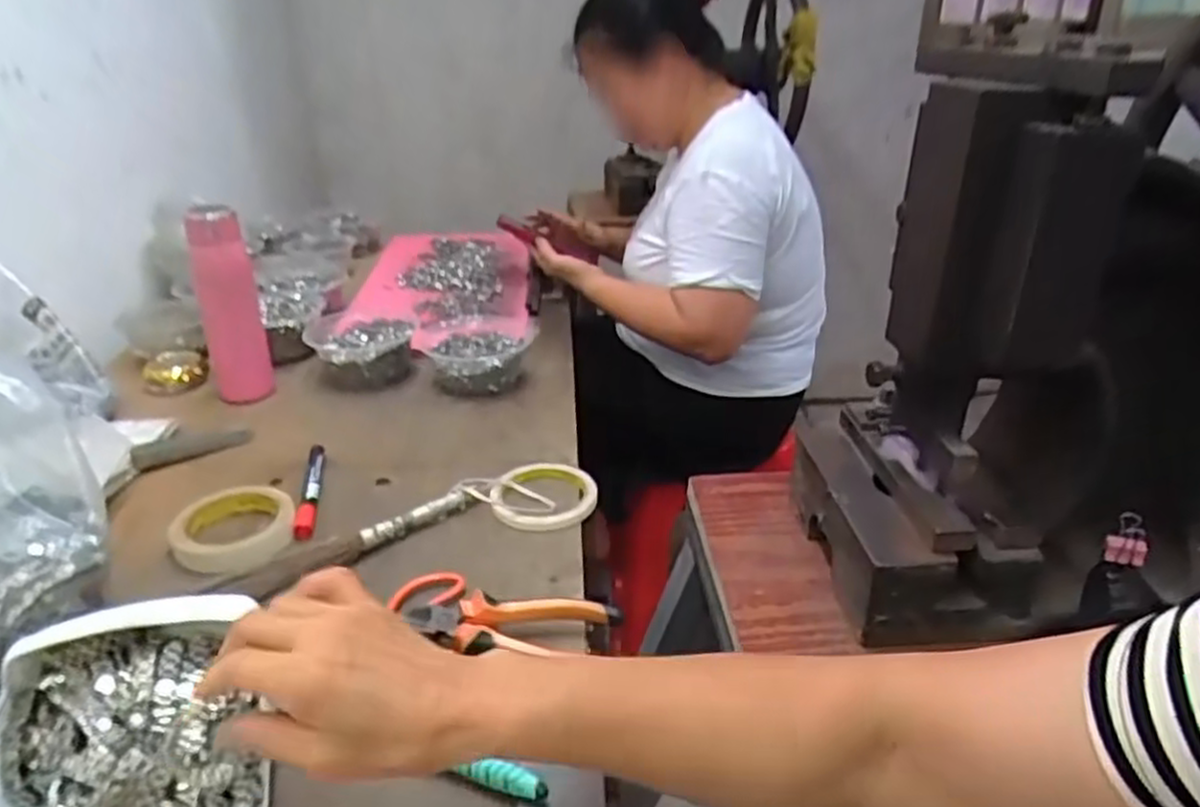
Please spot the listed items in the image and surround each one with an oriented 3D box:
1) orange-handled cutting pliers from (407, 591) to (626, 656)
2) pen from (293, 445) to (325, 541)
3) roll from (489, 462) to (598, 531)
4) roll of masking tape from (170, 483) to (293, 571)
[{"bbox_3d":[-0.061,0.161,0.545,0.147,0.028,0.043,-1,27,2],"label":"orange-handled cutting pliers"},{"bbox_3d":[-0.273,0.079,0.725,0.018,0.018,0.145,-8,27,-13],"label":"pen"},{"bbox_3d":[-0.053,0.083,0.718,0.097,0.012,0.100,-1,27,1],"label":"roll"},{"bbox_3d":[-0.318,0.107,0.668,0.094,0.023,0.096,-1,27,1],"label":"roll of masking tape"}]

